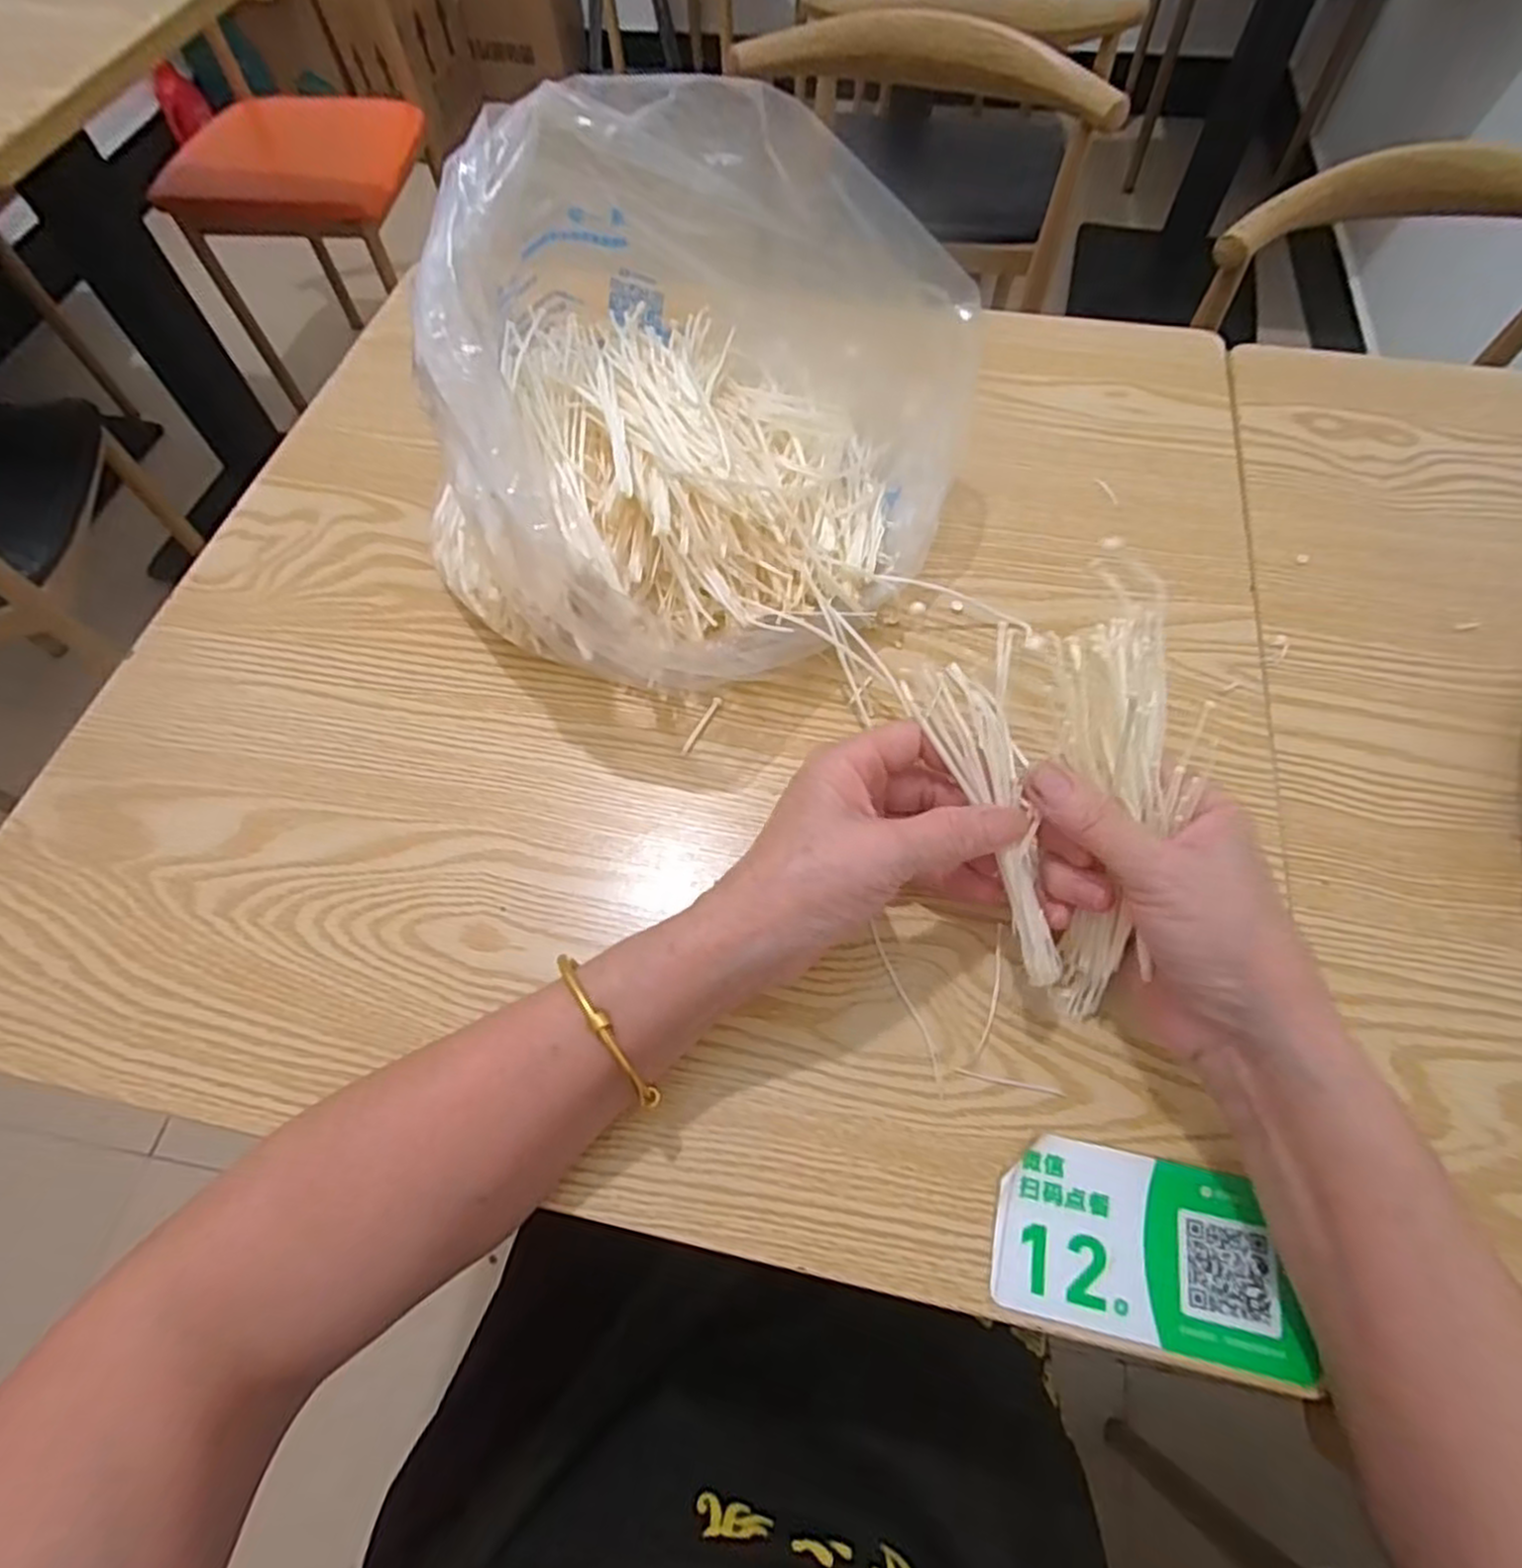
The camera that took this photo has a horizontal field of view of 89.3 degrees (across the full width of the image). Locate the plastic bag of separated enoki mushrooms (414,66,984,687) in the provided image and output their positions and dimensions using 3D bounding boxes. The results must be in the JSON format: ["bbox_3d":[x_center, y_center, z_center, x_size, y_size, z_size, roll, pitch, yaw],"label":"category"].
[{"bbox_3d":[-0.018,-0.189,0.363,0.239,0.155,0.230,2,63,3],"label":"plastic bag of separated enoki mushrooms"}]

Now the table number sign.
[{"bbox_3d":[0.137,0.166,0.278,0.099,0.005,0.059,11,64,7],"label":"table number sign"}]

